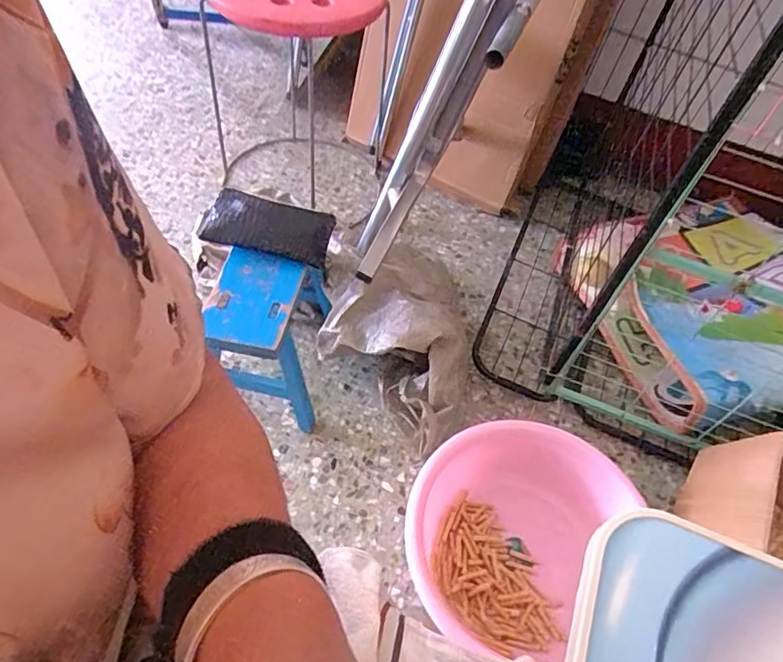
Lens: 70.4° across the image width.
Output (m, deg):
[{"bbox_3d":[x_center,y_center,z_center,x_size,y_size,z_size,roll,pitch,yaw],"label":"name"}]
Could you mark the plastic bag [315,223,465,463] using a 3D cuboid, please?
[{"bbox_3d":[-0.004,0.023,0.973,0.237,0.176,0.344,3,53,-5],"label":"plastic bag"}]

